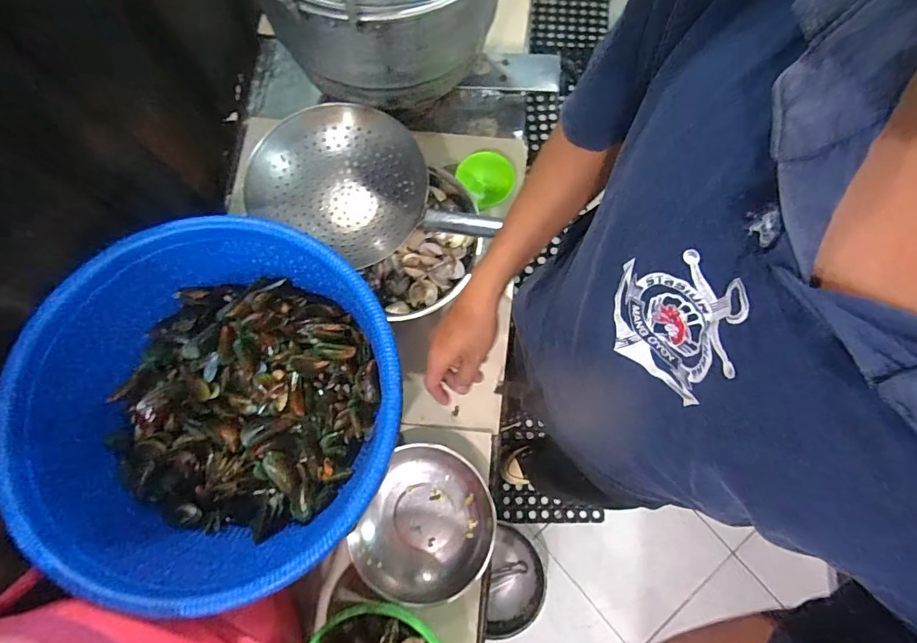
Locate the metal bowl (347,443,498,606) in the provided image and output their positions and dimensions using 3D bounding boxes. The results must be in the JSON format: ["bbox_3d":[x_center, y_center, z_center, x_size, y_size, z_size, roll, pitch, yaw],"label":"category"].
[{"bbox_3d":[-0.048,0.342,0.767,0.221,0.061,0.244,27,78,7],"label":"metal bowl"}]

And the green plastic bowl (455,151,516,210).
[{"bbox_3d":[0.057,-0.283,0.910,0.112,0.061,0.098,-40,79,-8],"label":"green plastic bowl"}]

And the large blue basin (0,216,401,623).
[{"bbox_3d":[-0.319,0.110,0.642,0.467,0.188,0.459,0,77,1],"label":"large blue basin"}]

